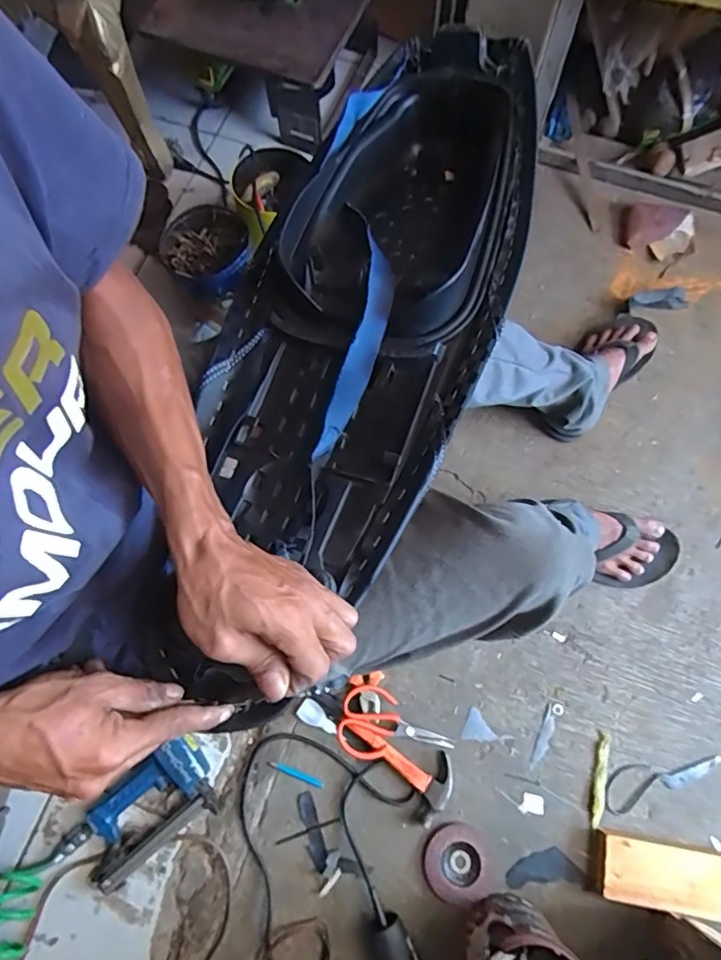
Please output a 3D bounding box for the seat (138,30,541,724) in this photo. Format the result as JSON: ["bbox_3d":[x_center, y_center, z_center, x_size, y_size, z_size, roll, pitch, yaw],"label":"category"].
[{"bbox_3d":[-0.002,-0.146,0.525,0.240,0.098,0.697,19,76,5],"label":"seat"}]

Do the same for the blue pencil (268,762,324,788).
[{"bbox_3d":[-0.097,0.442,0.811,0.088,0.004,0.011,20,74,5],"label":"blue pencil"}]

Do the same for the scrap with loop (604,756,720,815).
[{"bbox_3d":[0.445,0.437,0.799,0.188,0.006,0.050,-19,75,-6],"label":"scrap with loop"}]

